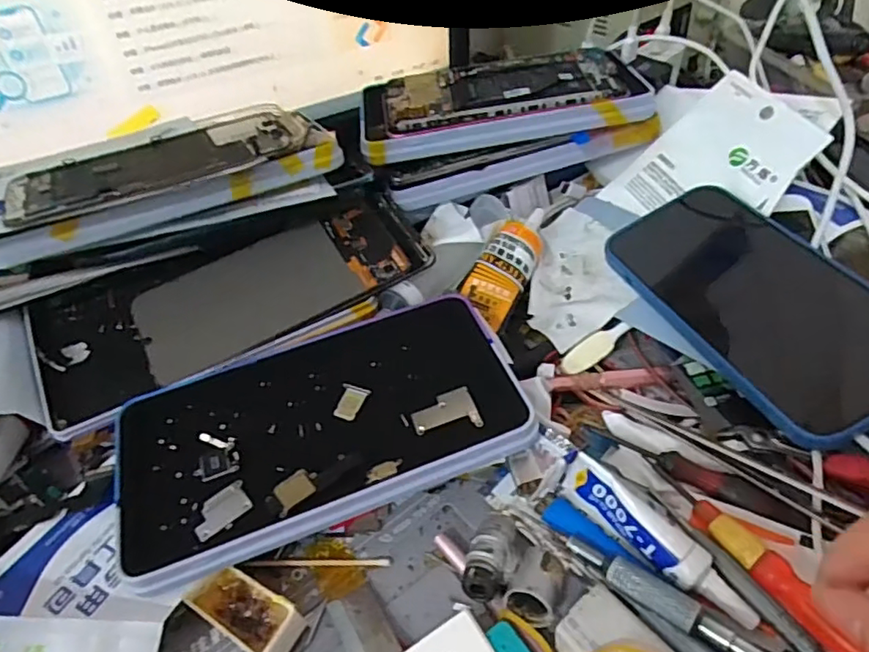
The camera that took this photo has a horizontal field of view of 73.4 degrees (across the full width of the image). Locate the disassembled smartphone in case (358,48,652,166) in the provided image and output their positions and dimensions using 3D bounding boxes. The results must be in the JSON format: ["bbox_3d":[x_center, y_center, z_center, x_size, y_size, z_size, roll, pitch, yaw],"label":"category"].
[{"bbox_3d":[0.043,-0.154,0.395,0.183,0.018,0.089,-10,54,1],"label":"disassembled smartphone in case"}]

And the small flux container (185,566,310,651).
[{"bbox_3d":[-0.077,0.118,0.241,0.045,0.019,0.021,21,50,27],"label":"small flux container"}]

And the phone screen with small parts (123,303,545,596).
[{"bbox_3d":[-0.054,0.045,0.282,0.185,0.010,0.104,-18,49,-9],"label":"phone screen with small parts"}]

